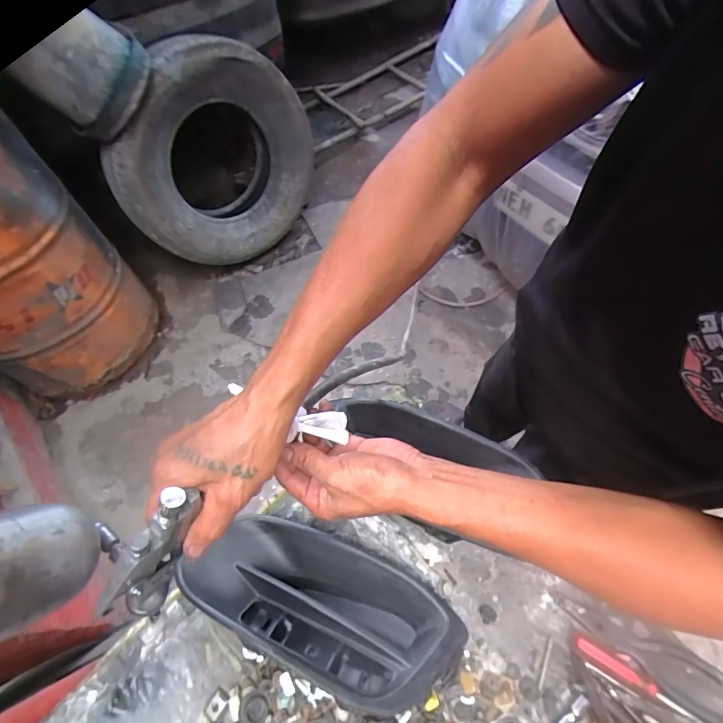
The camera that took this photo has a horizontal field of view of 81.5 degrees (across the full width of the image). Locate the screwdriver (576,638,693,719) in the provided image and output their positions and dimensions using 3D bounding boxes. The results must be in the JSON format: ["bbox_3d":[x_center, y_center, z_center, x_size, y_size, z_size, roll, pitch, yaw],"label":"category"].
[{"bbox_3d":[0.277,0.323,0.430,0.115,0.015,0.017,28,66,17],"label":"screwdriver"}]

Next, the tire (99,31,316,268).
[{"bbox_3d":[-0.477,-0.702,1.502,0.757,0.677,0.207,-28,63,-12],"label":"tire"}]

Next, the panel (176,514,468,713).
[{"bbox_3d":[-0.045,0.256,0.459,0.298,0.081,0.128,20,64,14],"label":"panel"}]

